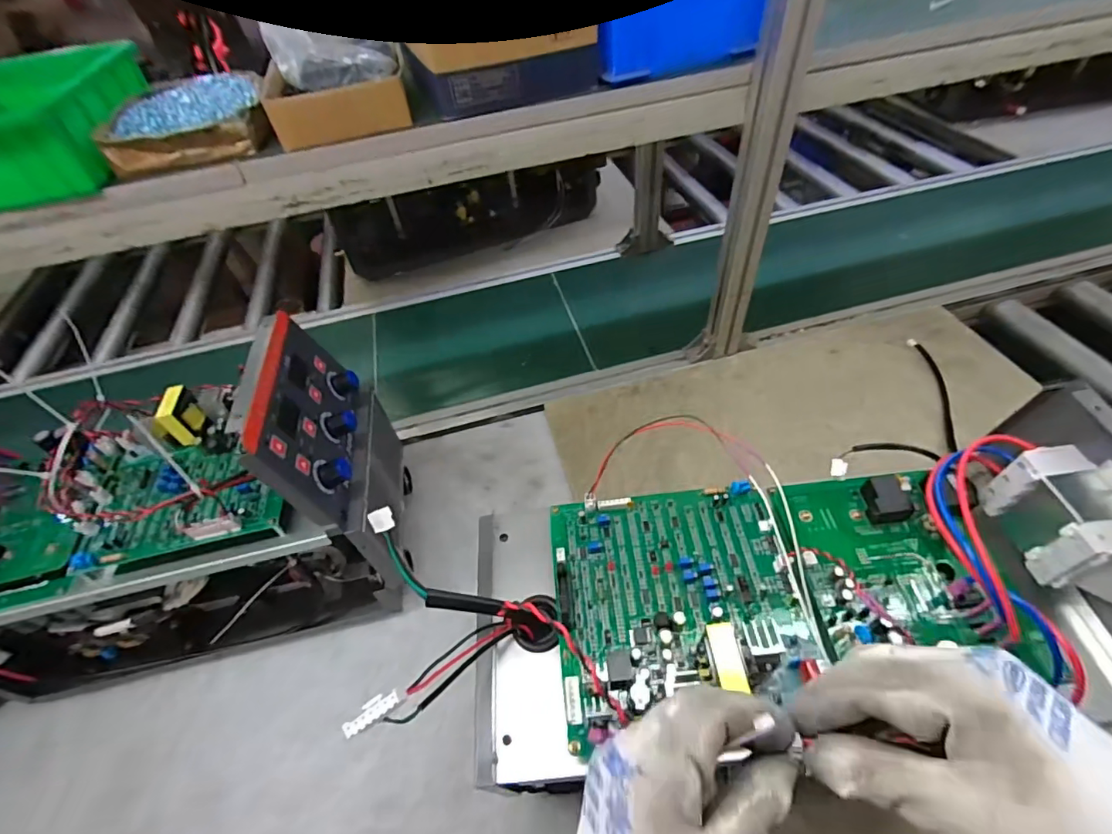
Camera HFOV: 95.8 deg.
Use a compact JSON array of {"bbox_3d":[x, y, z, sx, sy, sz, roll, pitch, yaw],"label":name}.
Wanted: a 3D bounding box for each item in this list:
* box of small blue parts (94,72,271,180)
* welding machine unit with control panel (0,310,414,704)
[{"bbox_3d":[-0.398,-0.325,0.549,0.160,0.033,0.197,-21,50,-11],"label":"box of small blue parts"},{"bbox_3d":[-0.441,0.111,0.530,0.519,0.309,0.220,-12,49,-4],"label":"welding machine unit with control panel"}]

